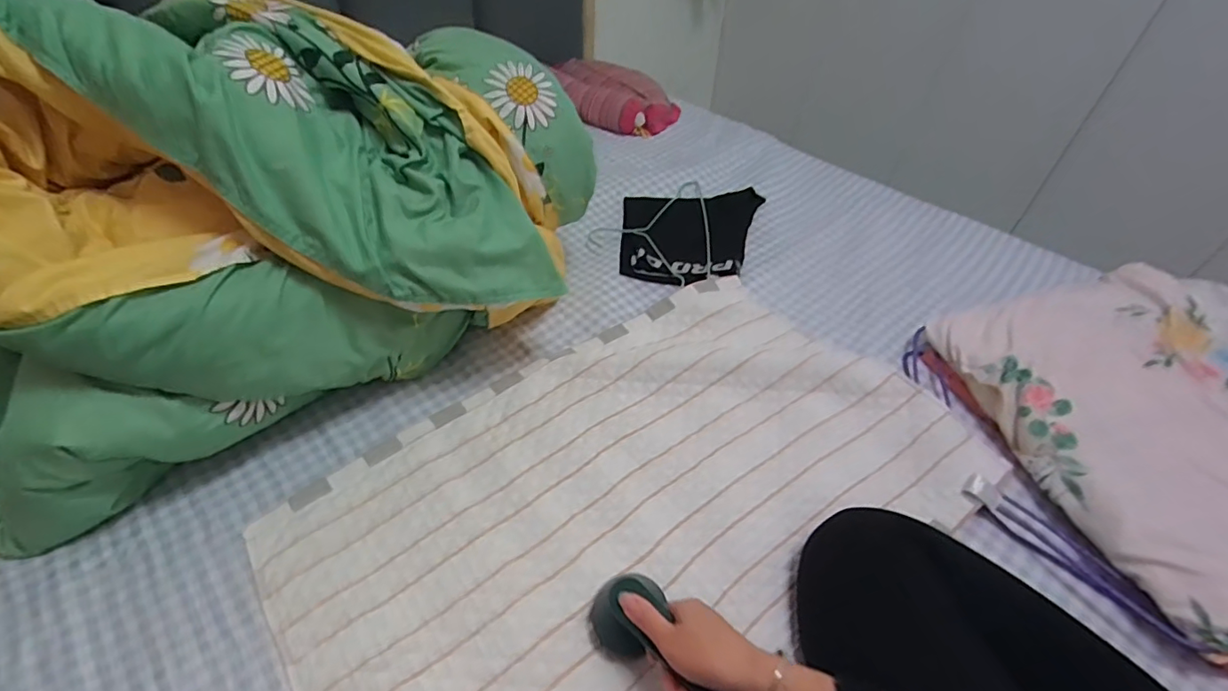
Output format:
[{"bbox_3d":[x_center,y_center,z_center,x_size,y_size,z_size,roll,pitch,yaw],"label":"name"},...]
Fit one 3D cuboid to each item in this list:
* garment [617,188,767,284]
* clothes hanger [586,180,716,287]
[{"bbox_3d":[0.143,-0.206,0.954,0.251,0.022,0.261,2,48,2],"label":"garment"},{"bbox_3d":[0.062,-0.226,0.964,0.216,0.026,0.306,1,48,2],"label":"clothes hanger"}]

